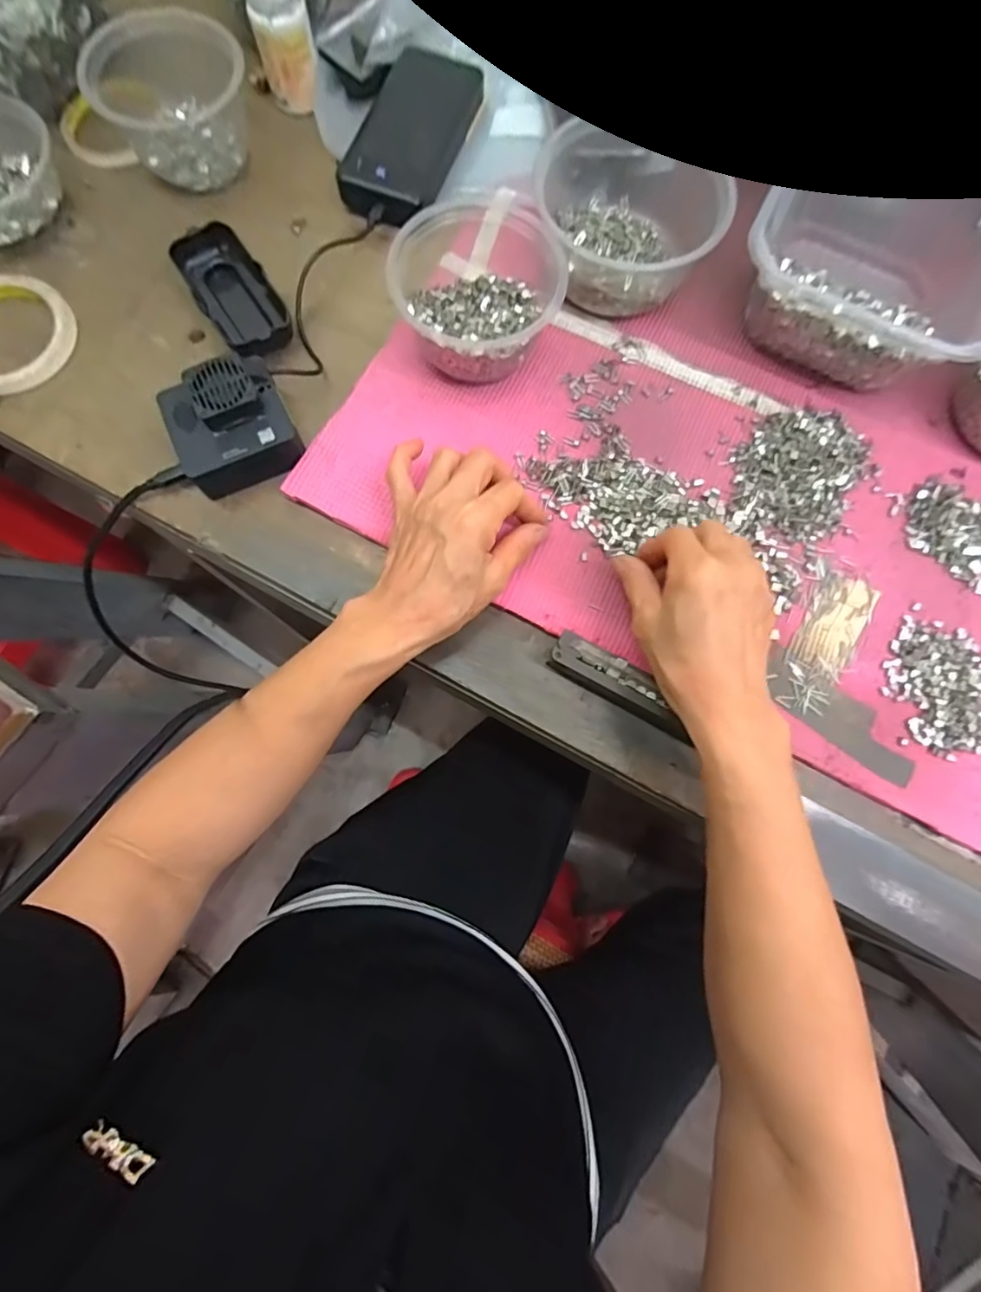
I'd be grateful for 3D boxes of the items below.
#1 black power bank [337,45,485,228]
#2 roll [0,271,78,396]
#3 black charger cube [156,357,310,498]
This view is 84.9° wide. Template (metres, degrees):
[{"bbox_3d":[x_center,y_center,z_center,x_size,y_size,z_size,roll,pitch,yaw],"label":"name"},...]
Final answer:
[{"bbox_3d":[-0.065,-0.419,0.436,0.071,0.022,0.166,20,80,3],"label":"black power bank"},{"bbox_3d":[-0.364,-0.234,0.401,0.095,0.014,0.093,0,79,0],"label":"roll"},{"bbox_3d":[-0.179,-0.153,0.372,0.081,0.044,0.074,-20,80,-4],"label":"black charger cube"}]

